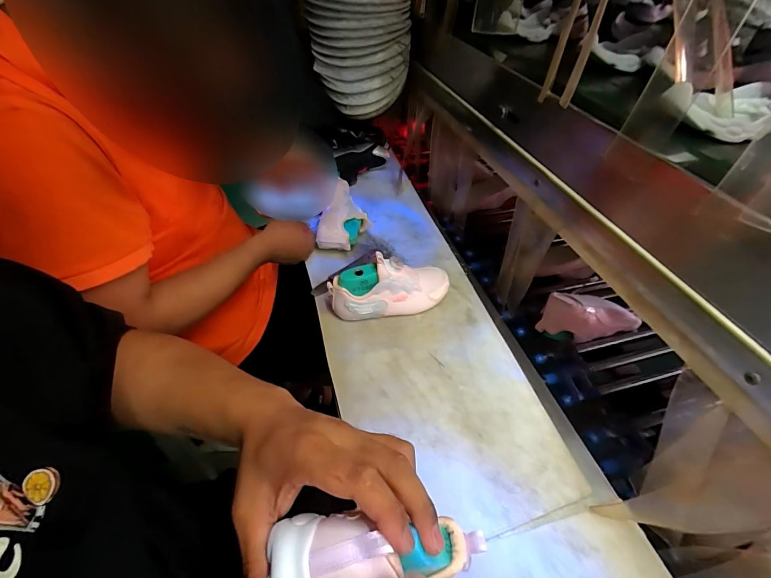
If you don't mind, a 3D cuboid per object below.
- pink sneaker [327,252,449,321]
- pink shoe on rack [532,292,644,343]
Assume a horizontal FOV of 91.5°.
[{"bbox_3d":[0.014,-0.004,0.608,0.200,0.098,0.064,-18,47,-17],"label":"pink sneaker"},{"bbox_3d":[0.352,0.047,0.646,0.177,0.080,0.061,-8,45,-8],"label":"pink shoe on rack"}]

